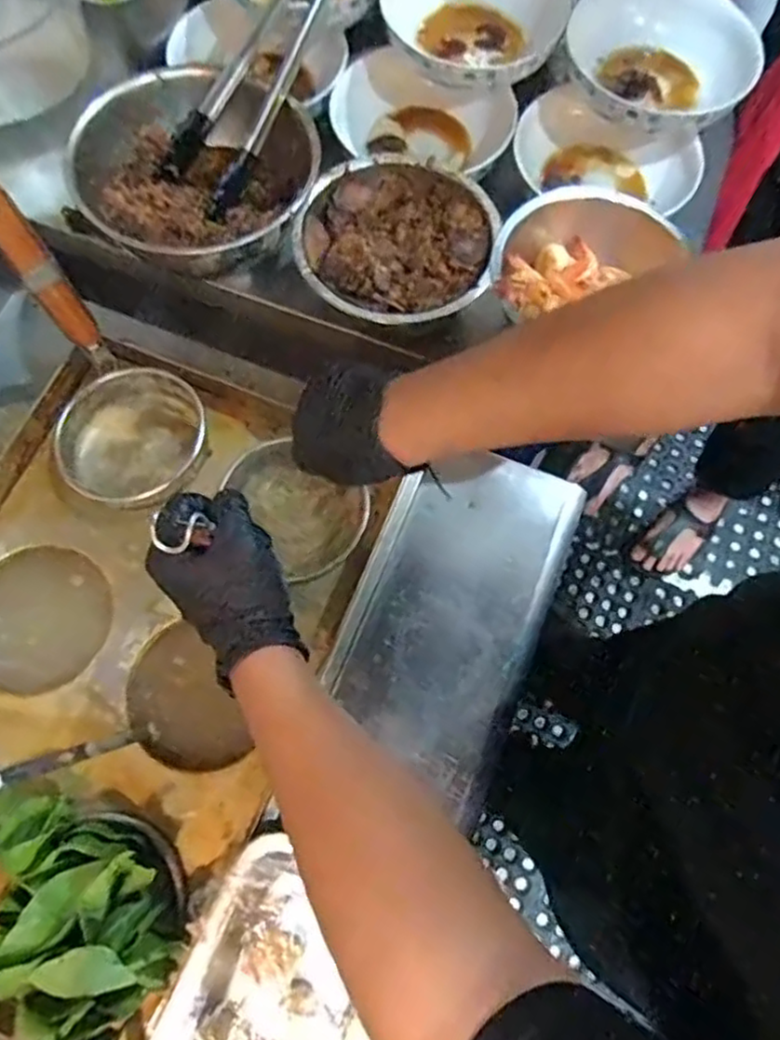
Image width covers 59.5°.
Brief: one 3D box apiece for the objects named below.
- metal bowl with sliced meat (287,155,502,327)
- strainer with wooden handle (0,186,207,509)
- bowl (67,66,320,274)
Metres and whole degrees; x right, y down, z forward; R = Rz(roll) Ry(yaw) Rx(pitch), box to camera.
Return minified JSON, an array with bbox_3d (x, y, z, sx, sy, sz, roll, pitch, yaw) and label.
[{"bbox_3d":[0.005,-0.229,0.589,0.160,0.056,0.161,0,71,-1],"label":"metal bowl with sliced meat"},{"bbox_3d":[-0.269,-0.150,0.593,0.126,0.261,0.102,-29,31,-11],"label":"strainer with wooden handle"},{"bbox_3d":[-0.166,-0.303,0.603,0.198,0.068,0.193,0,71,-1],"label":"bowl"}]

